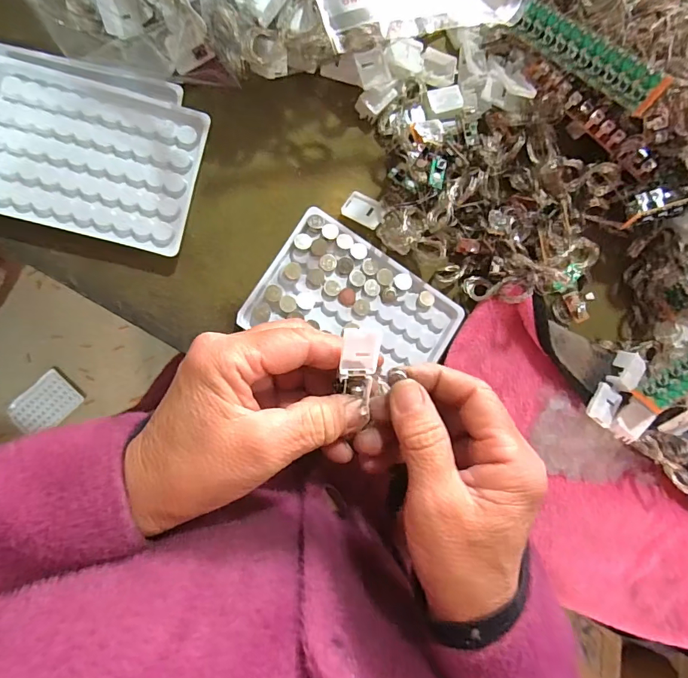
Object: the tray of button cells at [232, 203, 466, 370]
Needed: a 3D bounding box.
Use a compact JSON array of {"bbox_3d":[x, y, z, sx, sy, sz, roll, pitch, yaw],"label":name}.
[{"bbox_3d":[0.012,-0.022,0.300,0.131,0.009,0.084,29,84,-7],"label":"tray of button cells"}]

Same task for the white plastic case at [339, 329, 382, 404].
[{"bbox_3d":[0.009,0.014,0.230,0.020,0.019,0.038,1,88,-9],"label":"white plastic case"}]

